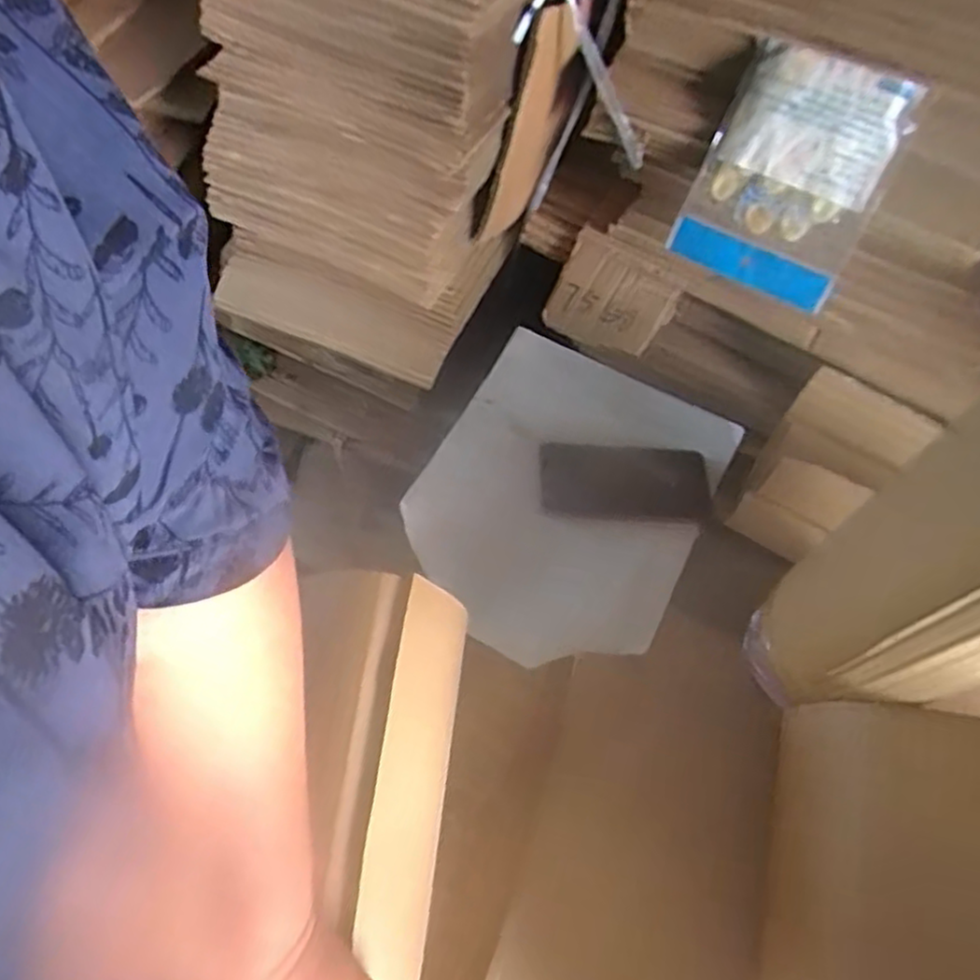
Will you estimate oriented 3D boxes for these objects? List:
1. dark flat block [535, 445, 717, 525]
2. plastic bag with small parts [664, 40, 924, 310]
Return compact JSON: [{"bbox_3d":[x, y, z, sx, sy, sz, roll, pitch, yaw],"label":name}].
[{"bbox_3d":[0.132,-0.007,0.705,0.165,0.009,0.080,8,63,3],"label":"dark flat block"},{"bbox_3d":[0.236,-0.249,0.574,0.136,0.171,0.029,28,44,14],"label":"plastic bag with small parts"}]

